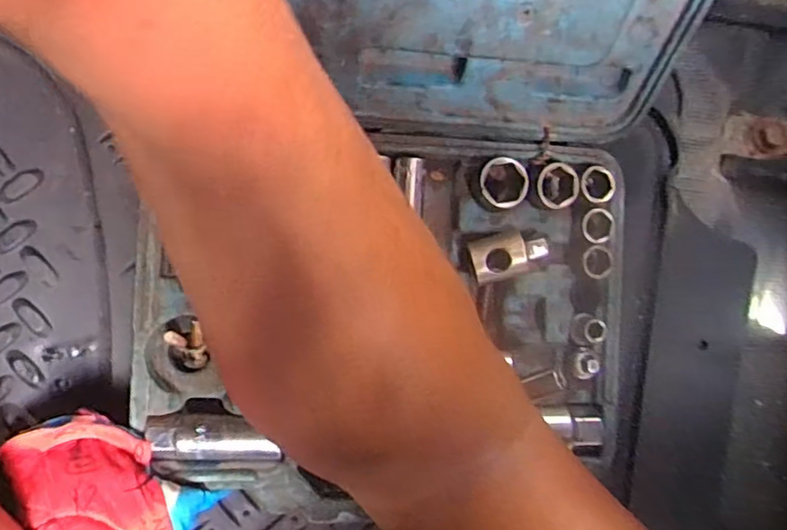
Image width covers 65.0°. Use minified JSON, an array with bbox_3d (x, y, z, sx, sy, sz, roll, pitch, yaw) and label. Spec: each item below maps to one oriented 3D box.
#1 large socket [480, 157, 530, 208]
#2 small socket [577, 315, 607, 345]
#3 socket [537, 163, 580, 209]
[{"bbox_3d":[0.056,-0.042,0.318,0.023,0.024,0.024,-1,94,-8],"label":"large socket"},{"bbox_3d":[0.103,0.035,0.324,0.016,0.015,0.016,-1,94,-8],"label":"small socket"},{"bbox_3d":[0.083,-0.041,0.323,0.022,0.022,0.023,-11,95,-7],"label":"socket"}]

